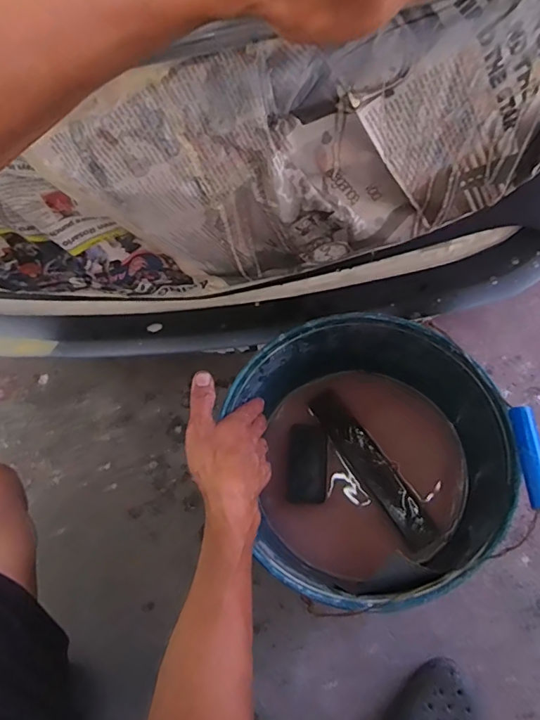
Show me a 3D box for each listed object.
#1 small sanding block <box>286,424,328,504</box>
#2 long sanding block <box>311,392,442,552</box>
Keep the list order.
[{"bbox_3d":[0.049,0.137,0.631,0.051,0.020,0.099,0,69,10],"label":"small sanding block"},{"bbox_3d":[0.131,0.133,0.611,0.042,0.024,0.226,-35,68,-4],"label":"long sanding block"}]

